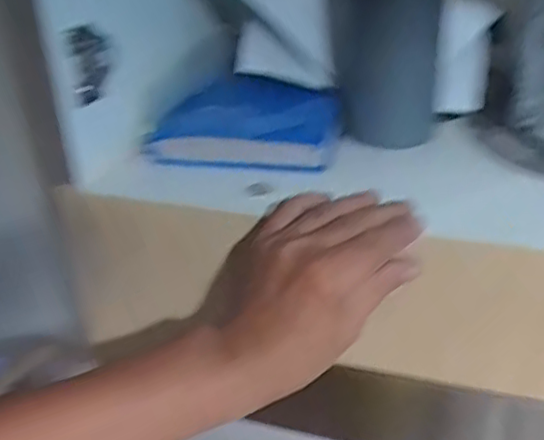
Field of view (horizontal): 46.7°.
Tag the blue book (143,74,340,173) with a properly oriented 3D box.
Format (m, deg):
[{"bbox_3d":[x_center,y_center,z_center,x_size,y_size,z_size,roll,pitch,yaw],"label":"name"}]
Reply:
[{"bbox_3d":[-0.017,-0.078,0.496,0.142,0.050,0.087,4,29,12],"label":"blue book"}]

